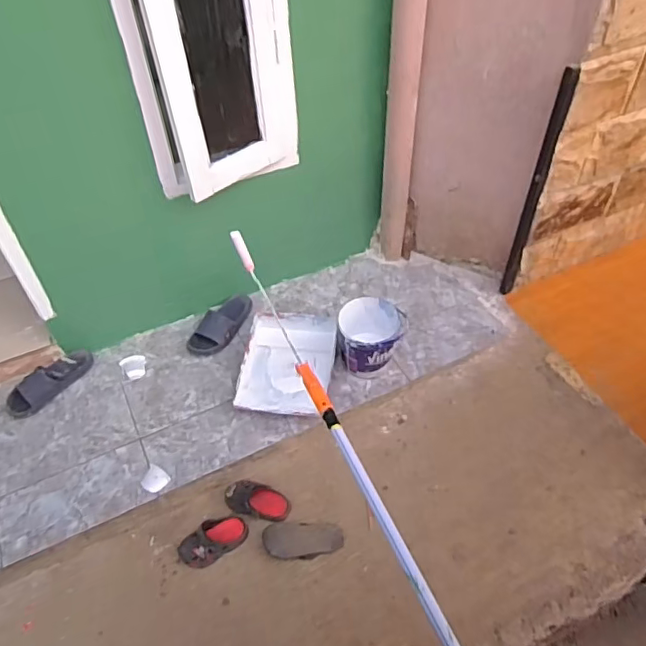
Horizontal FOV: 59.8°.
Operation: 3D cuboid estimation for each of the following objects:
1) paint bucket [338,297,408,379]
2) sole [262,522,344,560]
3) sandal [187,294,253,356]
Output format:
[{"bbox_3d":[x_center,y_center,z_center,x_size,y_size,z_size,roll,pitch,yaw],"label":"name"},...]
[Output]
[{"bbox_3d":[0.144,0.056,1.669,0.190,0.182,0.184,-1,48,1],"label":"paint bucket"},{"bbox_3d":[-0.051,0.554,1.432,0.198,0.026,0.084,0,48,2],"label":"sole"},{"bbox_3d":[-0.326,-0.004,1.819,0.118,0.063,0.269,25,53,22],"label":"sandal"}]

